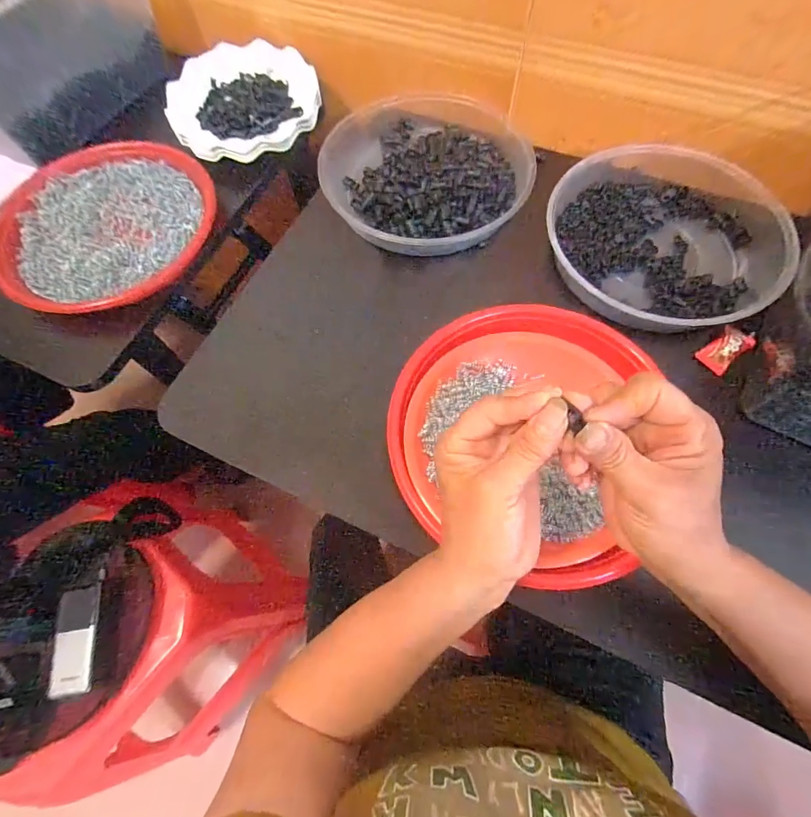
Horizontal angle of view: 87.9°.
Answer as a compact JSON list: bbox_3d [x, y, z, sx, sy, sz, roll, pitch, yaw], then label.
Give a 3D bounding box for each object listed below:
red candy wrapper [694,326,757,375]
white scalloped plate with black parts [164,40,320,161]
[{"bbox_3d":[0.300,-0.057,0.393,0.050,0.016,0.026,-38,71,-13],"label":"red candy wrapper"},{"bbox_3d":[-0.202,-0.385,0.527,0.181,0.025,0.184,-1,67,2],"label":"white scalloped plate with black parts"}]

